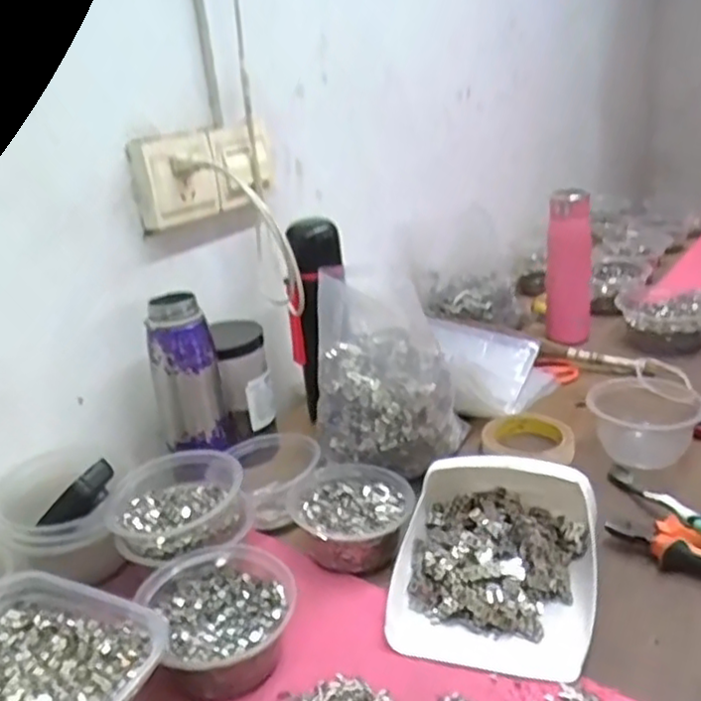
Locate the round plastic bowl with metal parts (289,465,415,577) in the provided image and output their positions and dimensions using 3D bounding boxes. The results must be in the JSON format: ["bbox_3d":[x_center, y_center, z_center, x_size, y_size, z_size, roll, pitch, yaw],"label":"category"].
[{"bbox_3d":[0.000,0.147,0.638,0.110,0.041,0.114,-5,22,2],"label":"round plastic bowl with metal parts"}]

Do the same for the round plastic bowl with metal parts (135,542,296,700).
[{"bbox_3d":[-0.096,0.201,0.524,0.104,0.056,0.120,-20,28,-28],"label":"round plastic bowl with metal parts"}]

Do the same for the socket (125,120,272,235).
[{"bbox_3d":[-0.152,-0.192,0.747,0.049,0.087,0.163,12,28,37],"label":"socket"}]

